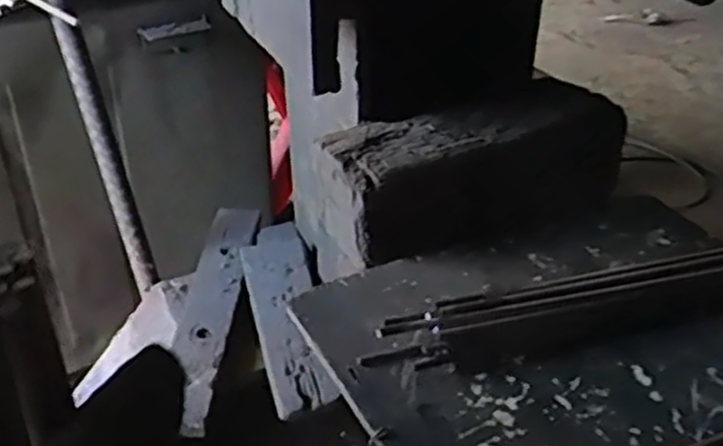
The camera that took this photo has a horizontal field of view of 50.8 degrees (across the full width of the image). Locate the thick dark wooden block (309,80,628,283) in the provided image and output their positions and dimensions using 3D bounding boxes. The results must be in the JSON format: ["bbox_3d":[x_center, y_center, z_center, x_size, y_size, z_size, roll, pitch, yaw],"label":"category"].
[{"bbox_3d":[0.071,-0.037,0.575,0.214,0.072,0.106,-13,37,-17],"label":"thick dark wooden block"}]

